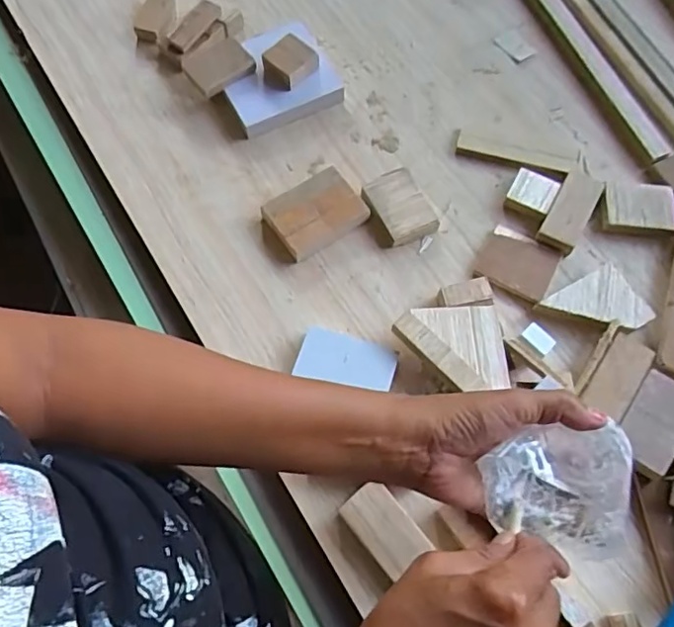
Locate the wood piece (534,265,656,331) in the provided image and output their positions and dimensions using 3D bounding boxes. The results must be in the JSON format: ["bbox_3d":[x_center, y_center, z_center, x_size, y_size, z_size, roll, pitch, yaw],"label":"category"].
[{"bbox_3d":[0.223,-0.002,0.497,0.077,0.013,0.058,-25,71,-9],"label":"wood piece"}]

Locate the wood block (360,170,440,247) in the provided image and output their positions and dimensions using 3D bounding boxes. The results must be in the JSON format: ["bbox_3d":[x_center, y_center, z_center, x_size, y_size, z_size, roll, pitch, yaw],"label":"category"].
[{"bbox_3d":[0.055,-0.097,0.535,0.056,0.015,0.067,-23,70,-8],"label":"wood block"}]

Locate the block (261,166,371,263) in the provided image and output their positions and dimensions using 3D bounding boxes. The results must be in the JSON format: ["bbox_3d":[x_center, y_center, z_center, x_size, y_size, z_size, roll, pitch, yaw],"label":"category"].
[{"bbox_3d":[-0.023,-0.092,0.533,0.089,0.023,0.060,-31,72,-11],"label":"block"}]

